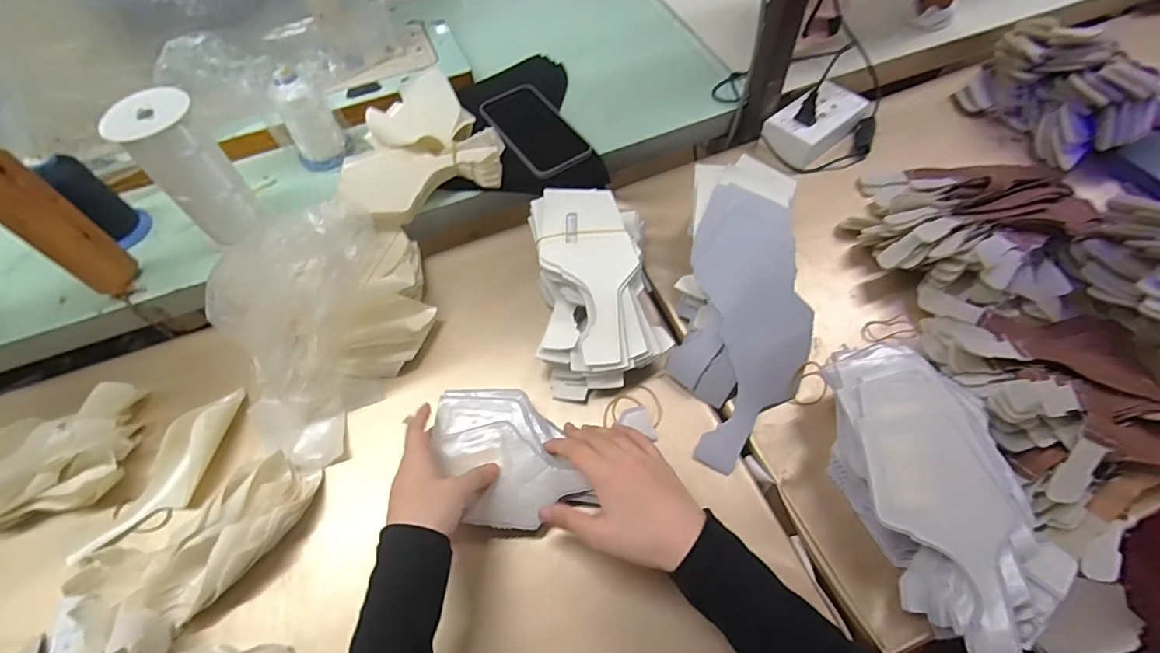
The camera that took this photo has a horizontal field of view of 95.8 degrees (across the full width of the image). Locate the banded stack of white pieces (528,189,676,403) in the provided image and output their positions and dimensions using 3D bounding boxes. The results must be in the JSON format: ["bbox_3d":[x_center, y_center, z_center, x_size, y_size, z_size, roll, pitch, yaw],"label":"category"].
[{"bbox_3d":[0.019,-0.037,0.530,0.123,0.095,0.187,-5,58,0],"label":"banded stack of white pieces"}]

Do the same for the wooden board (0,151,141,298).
[{"bbox_3d":[-0.500,-0.094,0.502,0.032,0.201,0.048,31,65,20],"label":"wooden board"}]

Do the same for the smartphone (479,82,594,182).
[{"bbox_3d":[-0.056,-0.249,0.658,0.089,0.010,0.154,-28,66,-17],"label":"smartphone"}]

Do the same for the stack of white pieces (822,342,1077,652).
[{"bbox_3d":[0.283,0.124,0.416,0.122,0.083,0.228,-22,60,-10],"label":"stack of white pieces"}]

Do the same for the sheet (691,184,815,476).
[{"bbox_3d":[0.167,-0.006,0.502,0.108,0.028,0.271,1,80,4],"label":"sheet"}]

